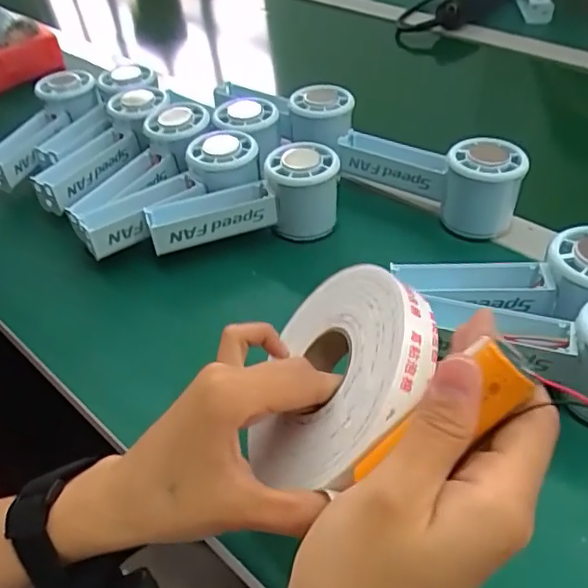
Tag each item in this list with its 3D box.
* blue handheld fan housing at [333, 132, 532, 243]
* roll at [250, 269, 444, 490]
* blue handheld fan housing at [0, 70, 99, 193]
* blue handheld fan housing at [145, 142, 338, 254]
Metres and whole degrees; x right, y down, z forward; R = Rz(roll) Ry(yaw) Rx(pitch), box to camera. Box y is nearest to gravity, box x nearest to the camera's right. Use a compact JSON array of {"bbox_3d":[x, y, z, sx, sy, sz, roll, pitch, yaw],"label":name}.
[{"bbox_3d":[0.108,-0.099,0.483,0.153,0.066,0.046,23,50,25],"label":"blue handheld fan housing"},{"bbox_3d":[0.021,0.036,0.268,0.098,0.012,0.105,-18,48,54],"label":"roll"},{"bbox_3d":[-0.240,-0.159,0.557,0.047,0.032,0.143,13,59,17],"label":"blue handheld fan housing"},{"bbox_3d":[-0.039,-0.067,0.459,0.144,0.064,0.043,-14,45,-10],"label":"blue handheld fan housing"}]

